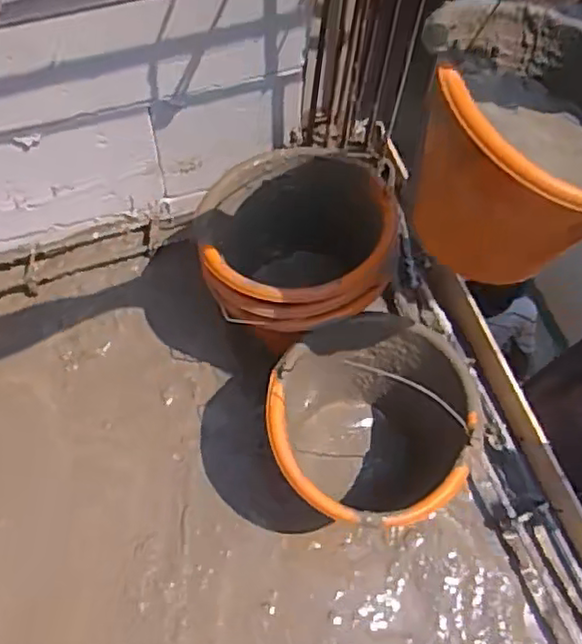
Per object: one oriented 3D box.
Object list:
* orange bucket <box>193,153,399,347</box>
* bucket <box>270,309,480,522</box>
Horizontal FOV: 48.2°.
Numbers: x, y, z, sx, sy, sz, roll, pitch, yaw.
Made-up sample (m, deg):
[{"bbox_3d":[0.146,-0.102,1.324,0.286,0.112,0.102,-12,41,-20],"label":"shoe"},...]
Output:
[{"bbox_3d":[0.006,-0.090,0.871,0.235,0.213,0.259,-6,65,-7],"label":"orange bucket"},{"bbox_3d":[0.090,0.135,0.813,0.230,0.175,0.251,1,62,-2],"label":"bucket"}]

